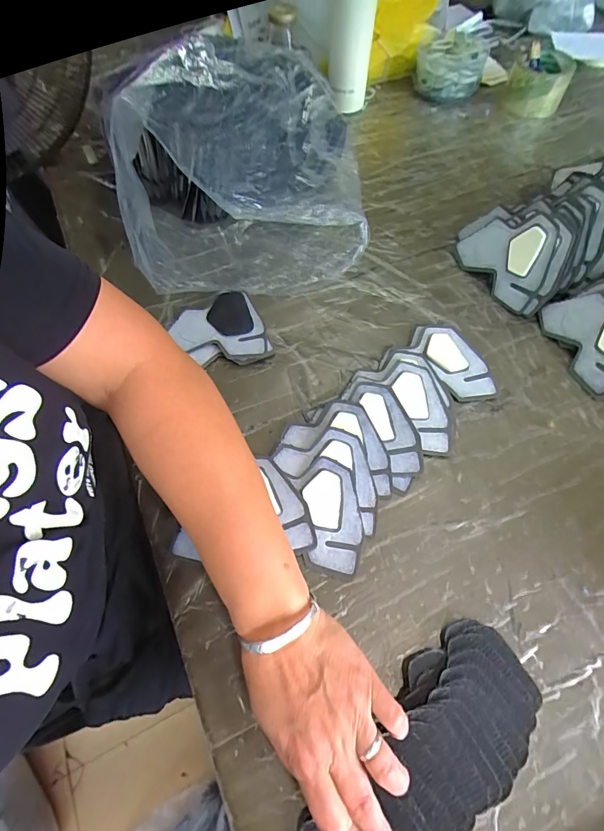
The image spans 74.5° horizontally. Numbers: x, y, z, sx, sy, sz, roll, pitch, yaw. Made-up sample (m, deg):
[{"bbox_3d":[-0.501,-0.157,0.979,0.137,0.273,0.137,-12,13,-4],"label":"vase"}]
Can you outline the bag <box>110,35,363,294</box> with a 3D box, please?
[{"bbox_3d":[-0.063,-0.284,0.461,0.264,0.208,0.199,-8,63,-4],"label":"bag"}]

